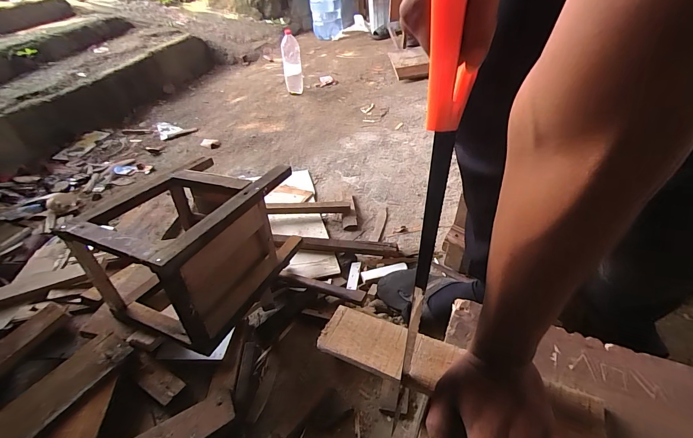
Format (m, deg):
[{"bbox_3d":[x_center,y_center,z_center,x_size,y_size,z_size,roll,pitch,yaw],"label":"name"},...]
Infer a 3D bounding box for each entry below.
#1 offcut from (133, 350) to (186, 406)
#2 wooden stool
[{"bbox_3d":[-0.343,0.283,0.603,0.104,0.013,0.045,31,51,18],"label":"offcut"},{"bbox_3d":[-0.298,0.033,0.689,0.261,0.228,0.343,11,43,21],"label":"wooden stool"}]

